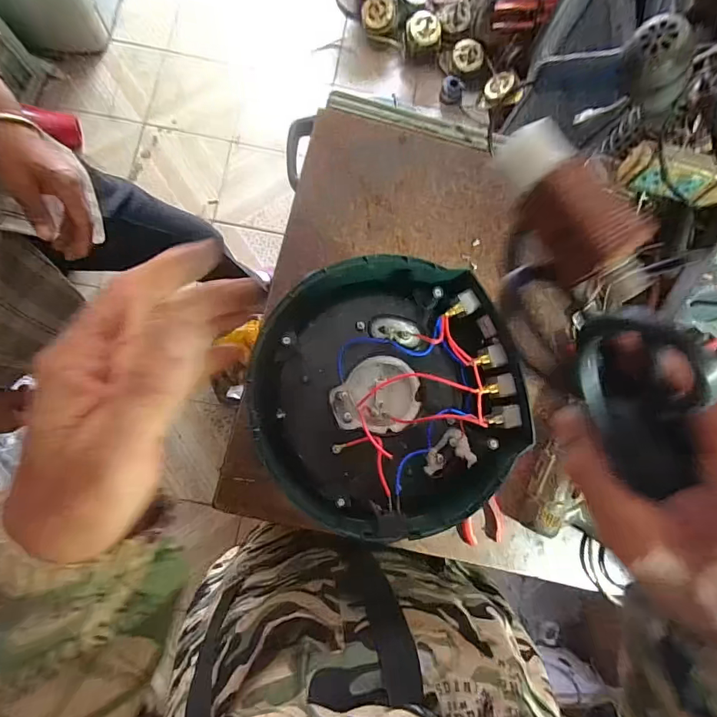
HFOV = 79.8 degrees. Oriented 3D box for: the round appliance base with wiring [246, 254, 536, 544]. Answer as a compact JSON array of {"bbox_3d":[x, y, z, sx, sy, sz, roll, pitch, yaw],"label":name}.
[{"bbox_3d":[0.025,0.038,0.421,0.250,0.077,0.252,1,81,-5],"label":"round appliance base with wiring"}]

